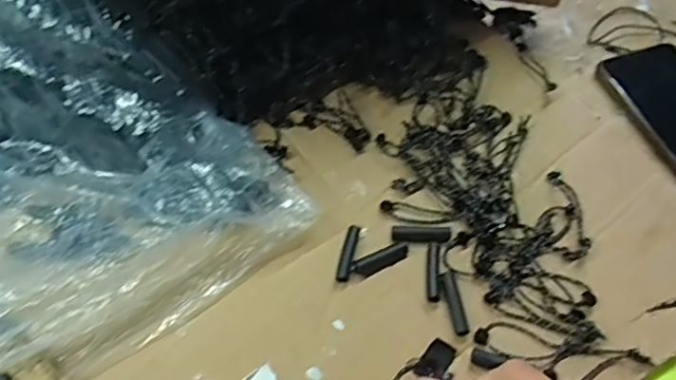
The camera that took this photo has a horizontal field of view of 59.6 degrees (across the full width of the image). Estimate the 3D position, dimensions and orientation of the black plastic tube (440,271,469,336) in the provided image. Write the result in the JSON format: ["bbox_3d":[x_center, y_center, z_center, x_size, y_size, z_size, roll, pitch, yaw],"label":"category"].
[{"bbox_3d":[0.070,0.068,0.359,0.010,0.006,0.040,-6,56,-7],"label":"black plastic tube"}]

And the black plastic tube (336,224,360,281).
[{"bbox_3d":[0.007,0.038,0.373,0.009,0.007,0.040,13,56,6],"label":"black plastic tube"}]

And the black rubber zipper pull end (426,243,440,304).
[{"bbox_3d":[0.060,0.051,0.370,0.008,0.004,0.040,6,56,2],"label":"black rubber zipper pull end"}]

